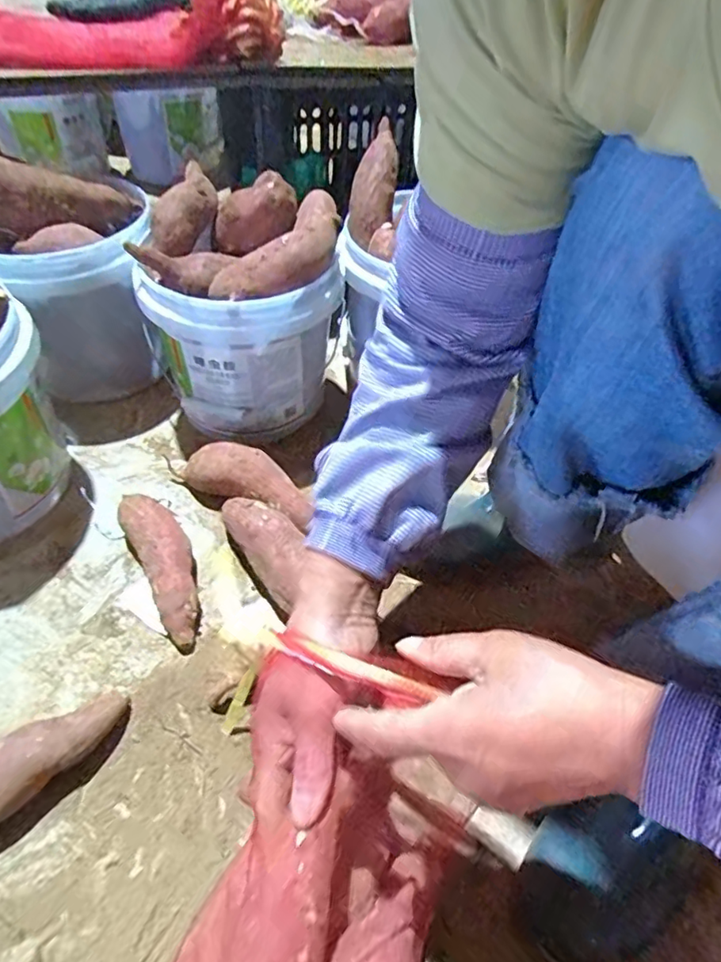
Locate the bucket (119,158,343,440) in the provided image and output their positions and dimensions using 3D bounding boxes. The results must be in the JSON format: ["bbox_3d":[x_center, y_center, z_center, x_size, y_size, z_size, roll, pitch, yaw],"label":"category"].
[{"bbox_3d":[-0.121,-0.188,0.605,0.192,0.196,0.196,1,49,-1],"label":"bucket"}]

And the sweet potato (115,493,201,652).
[{"bbox_3d":[-0.179,0.073,0.525,0.047,0.042,0.156,-25,54,-21],"label":"sweet potato"}]

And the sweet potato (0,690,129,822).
[{"bbox_3d":[-0.262,0.215,0.391,0.200,0.047,0.049,-30,56,-24],"label":"sweet potato"}]

